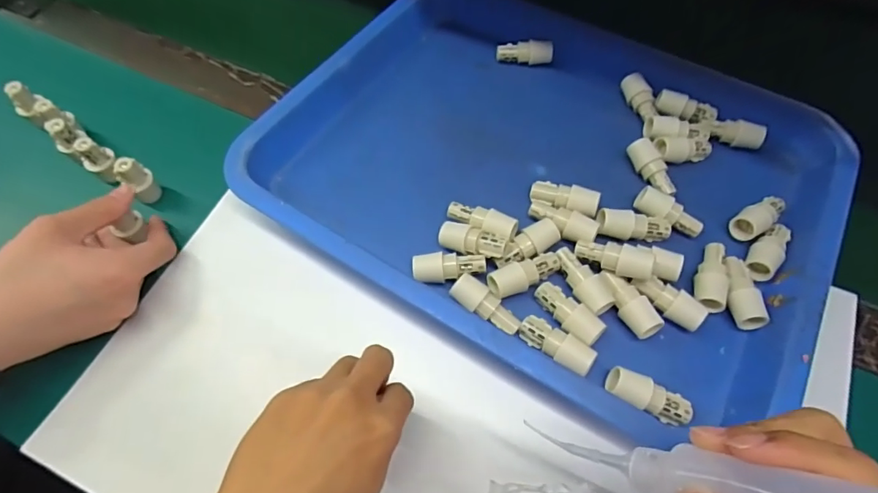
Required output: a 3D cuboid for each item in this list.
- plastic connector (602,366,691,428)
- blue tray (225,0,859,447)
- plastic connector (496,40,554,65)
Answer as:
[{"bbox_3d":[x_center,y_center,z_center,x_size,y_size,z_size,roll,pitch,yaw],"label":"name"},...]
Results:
[{"bbox_3d":[0.138,0.101,0.321,0.053,0.023,0.021,21,63,10],"label":"plastic connector"},{"bbox_3d":[0.095,-0.080,0.411,0.438,0.050,0.369,31,67,12],"label":"blue tray"},{"bbox_3d":[0.087,-0.197,0.494,0.055,0.022,0.019,6,61,2],"label":"plastic connector"}]

